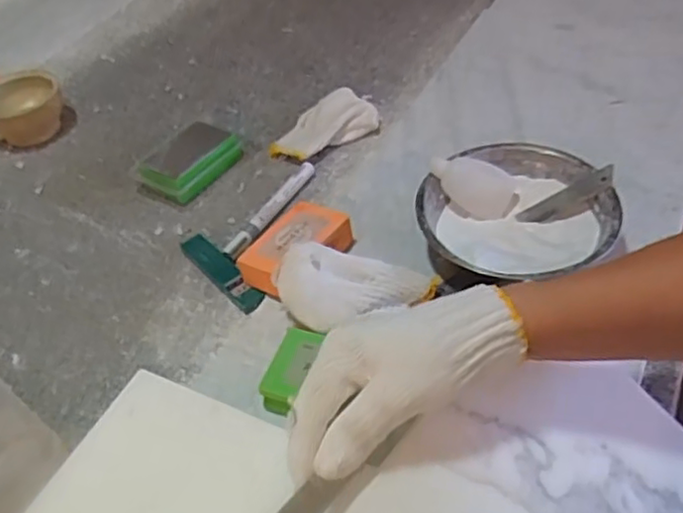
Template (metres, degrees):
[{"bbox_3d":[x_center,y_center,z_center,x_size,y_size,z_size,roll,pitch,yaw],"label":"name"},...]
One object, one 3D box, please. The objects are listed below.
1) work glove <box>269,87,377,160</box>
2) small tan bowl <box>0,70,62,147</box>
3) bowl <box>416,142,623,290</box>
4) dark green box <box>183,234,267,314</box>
[{"bbox_3d":[-0.017,-0.141,0.731,0.126,0.026,0.070,-34,51,-23],"label":"work glove"},{"bbox_3d":[-0.386,-0.179,0.799,0.093,0.051,0.080,-22,48,-13],"label":"small tan bowl"},{"bbox_3d":[0.150,-0.033,0.574,0.160,0.059,0.155,-4,46,4],"label":"bowl"},{"bbox_3d":[-0.112,0.011,0.609,0.027,0.013,0.121,-35,52,-24],"label":"dark green box"}]

